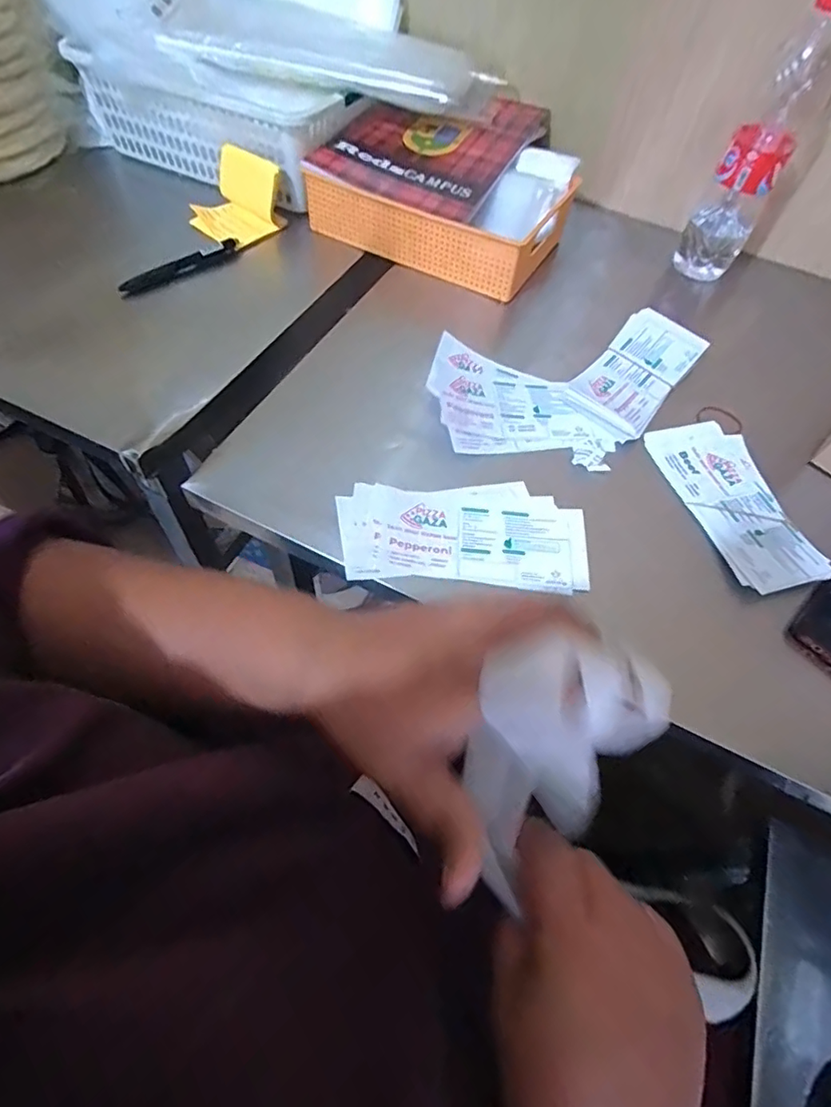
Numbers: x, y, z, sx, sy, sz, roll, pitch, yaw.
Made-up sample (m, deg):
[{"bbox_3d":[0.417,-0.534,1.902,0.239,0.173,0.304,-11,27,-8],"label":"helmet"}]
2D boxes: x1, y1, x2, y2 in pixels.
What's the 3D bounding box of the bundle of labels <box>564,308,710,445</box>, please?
[{"bbox_3d":[0.201,-0.165,0.488,0.073,0.015,0.152,37,64,16],"label":"bundle of labels"}]

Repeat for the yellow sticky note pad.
[{"bbox_3d":[-0.189,-0.369,0.559,0.077,0.060,0.066,24,61,10],"label":"yellow sticky note pad"}]

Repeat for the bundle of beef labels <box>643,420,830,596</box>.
[{"bbox_3d":[0.254,-0.044,0.424,0.082,0.013,0.162,-12,61,-11],"label":"bundle of beef labels"}]

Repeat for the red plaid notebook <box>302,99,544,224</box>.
[{"bbox_3d":[0.015,-0.437,0.570,0.177,0.019,0.226,25,61,10],"label":"red plaid notebook"}]

